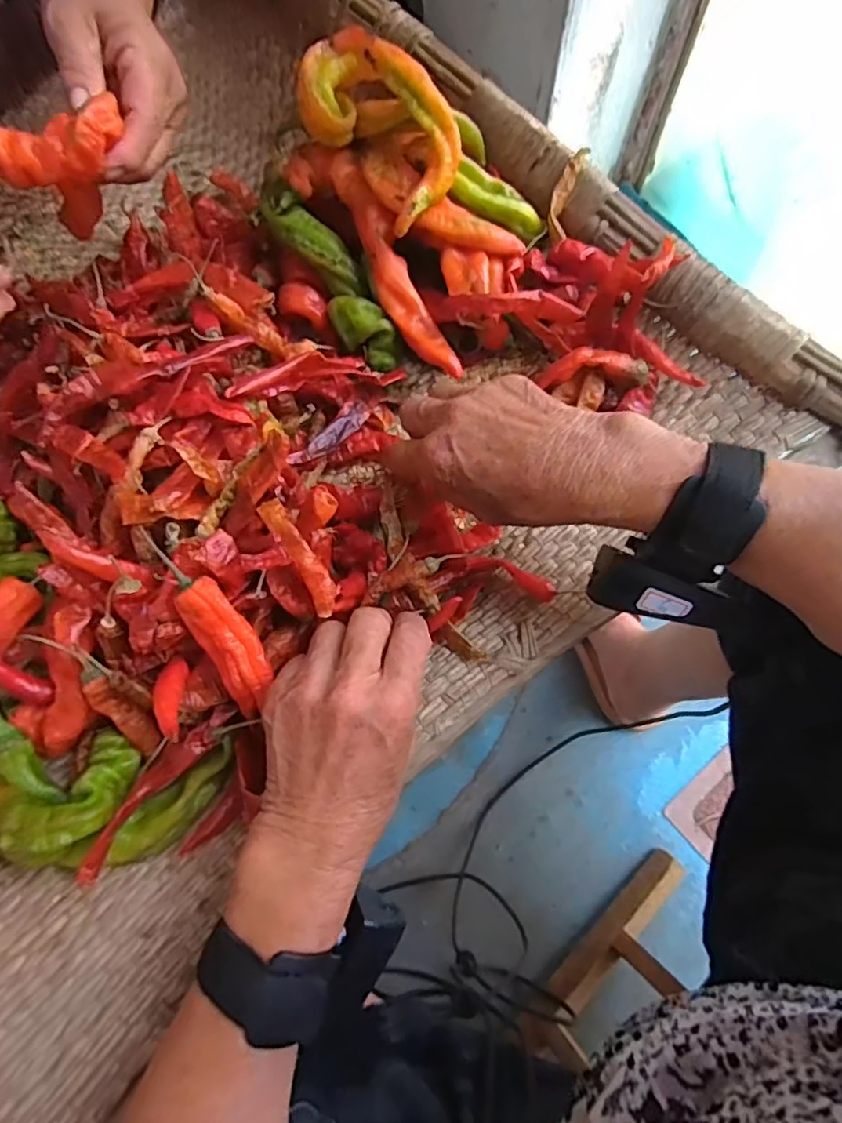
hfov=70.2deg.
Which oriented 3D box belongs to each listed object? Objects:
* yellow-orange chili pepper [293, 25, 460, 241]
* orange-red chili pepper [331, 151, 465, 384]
[{"bbox_3d":[-0.025,-0.268,0.375,0.061,0.058,0.109,-42,76,-10],"label":"yellow-orange chili pepper"},{"bbox_3d":[-0.021,-0.196,0.398,0.026,0.021,0.168,-26,89,-6],"label":"orange-red chili pepper"}]

